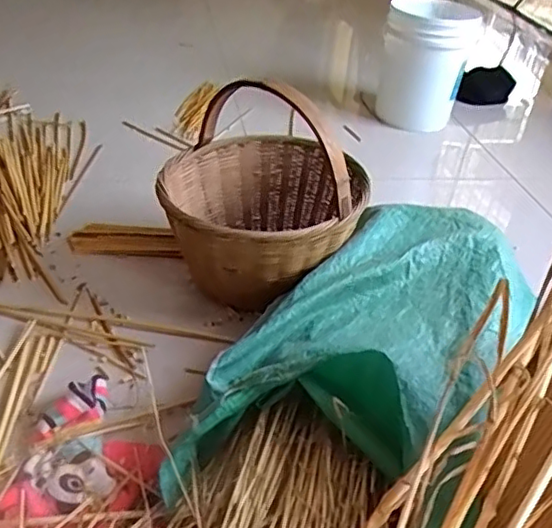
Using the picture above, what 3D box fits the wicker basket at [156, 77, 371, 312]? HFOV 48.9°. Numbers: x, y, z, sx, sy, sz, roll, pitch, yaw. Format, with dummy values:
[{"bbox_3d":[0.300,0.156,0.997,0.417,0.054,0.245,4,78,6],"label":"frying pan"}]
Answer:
[{"bbox_3d":[-0.024,-0.147,1.249,0.408,0.389,0.400,-1,37,-5],"label":"wicker basket"}]

